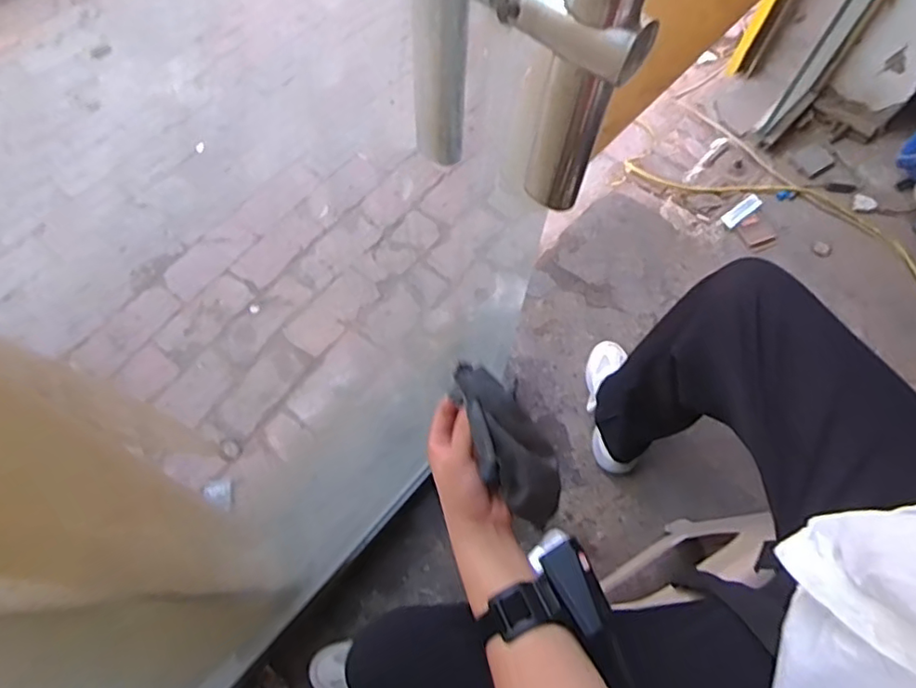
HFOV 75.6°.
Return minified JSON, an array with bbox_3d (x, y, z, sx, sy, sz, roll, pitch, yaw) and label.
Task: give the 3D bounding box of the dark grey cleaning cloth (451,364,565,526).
[{"bbox_3d":[0.050,0.095,0.529,0.067,0.044,0.171,-34,104,-11],"label":"dark grey cleaning cloth"}]

